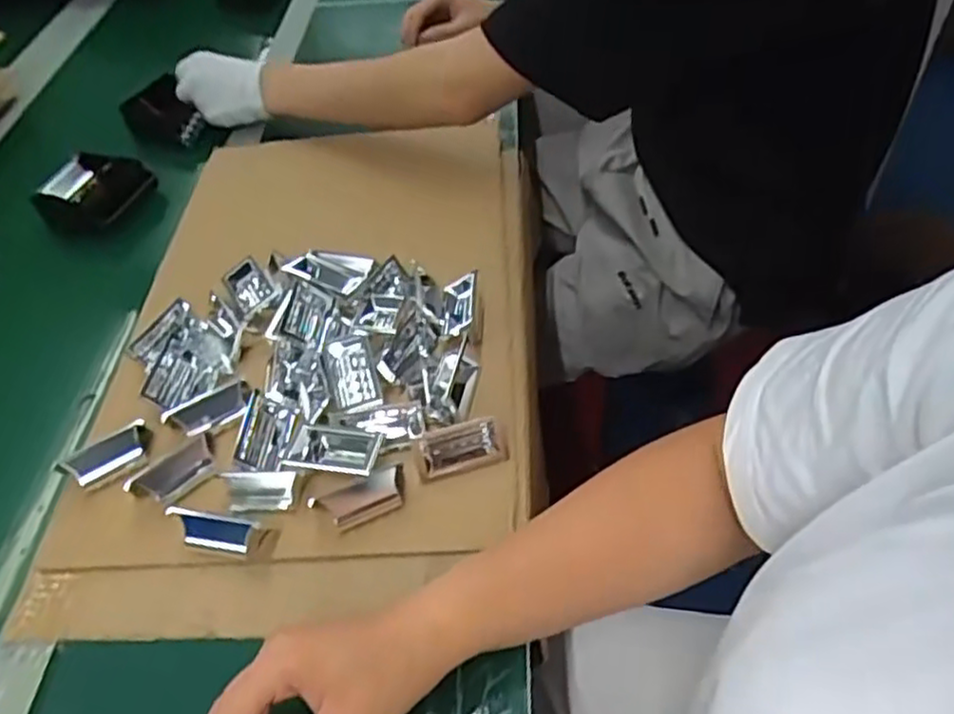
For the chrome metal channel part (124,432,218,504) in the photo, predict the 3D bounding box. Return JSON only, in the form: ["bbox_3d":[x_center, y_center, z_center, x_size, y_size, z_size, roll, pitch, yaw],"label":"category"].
[{"bbox_3d":[-0.210,0.078,0.498,0.060,0.022,0.027,-35,55,-24],"label":"chrome metal channel part"}]

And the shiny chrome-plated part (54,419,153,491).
[{"bbox_3d":[-0.263,0.072,0.515,0.061,0.023,0.024,-33,54,-22],"label":"shiny chrome-plated part"}]

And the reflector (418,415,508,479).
[{"bbox_3d":[-0.011,0.064,0.508,0.059,0.026,0.028,-13,49,-6],"label":"reflector"}]

